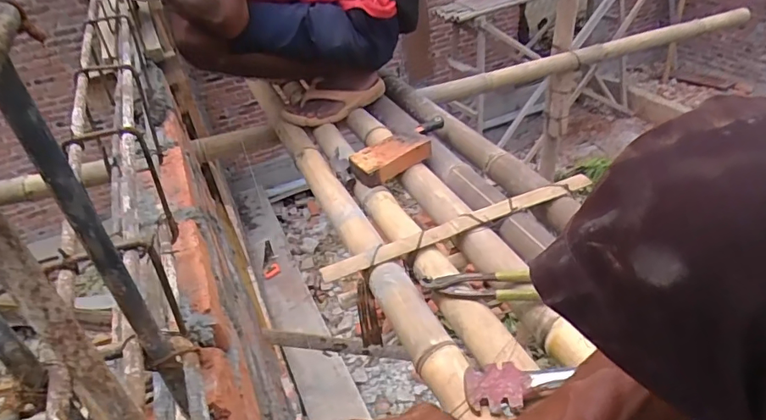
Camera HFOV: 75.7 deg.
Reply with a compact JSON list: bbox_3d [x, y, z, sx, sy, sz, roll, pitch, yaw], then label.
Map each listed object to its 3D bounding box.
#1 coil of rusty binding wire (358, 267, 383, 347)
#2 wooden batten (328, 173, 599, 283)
[{"bbox_3d":[-0.027,0.159,0.799,0.031,0.162,0.042,-13,36,-7],"label":"coil of rusty binding wire"},{"bbox_3d":[0.130,0.021,0.801,0.473,0.024,0.033,-18,37,-14],"label":"wooden batten"}]

